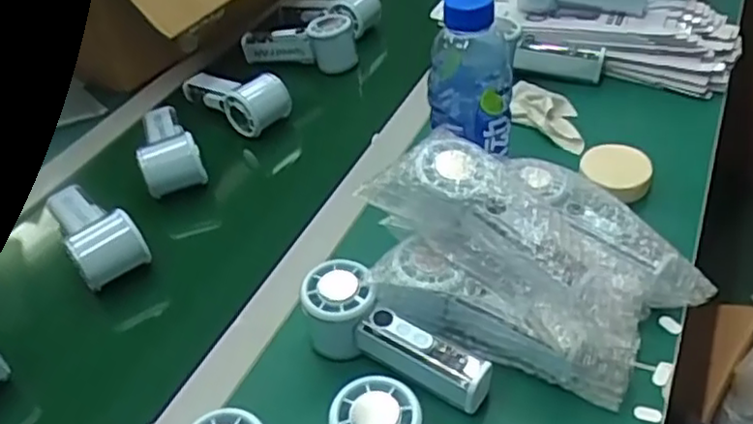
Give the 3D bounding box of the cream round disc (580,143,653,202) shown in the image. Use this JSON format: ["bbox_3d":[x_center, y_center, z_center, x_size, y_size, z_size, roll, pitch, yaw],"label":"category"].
[{"bbox_3d":[0.228,-0.038,0.650,0.060,0.025,0.059,-5,41,4],"label":"cream round disc"}]

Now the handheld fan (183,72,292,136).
[{"bbox_3d":[-0.171,-0.143,0.818,0.068,0.053,0.145,-35,48,-28],"label":"handheld fan"}]

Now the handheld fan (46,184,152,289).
[{"bbox_3d":[-0.271,0.007,0.655,0.062,0.050,0.148,-28,45,-22],"label":"handheld fan"}]

